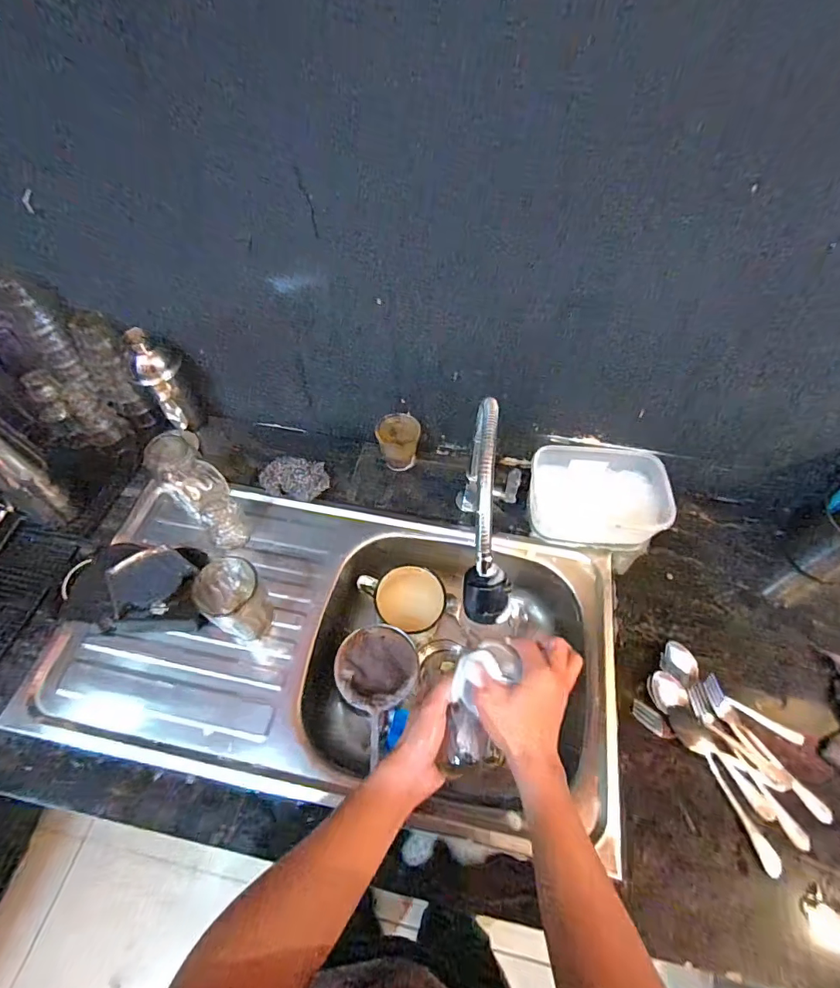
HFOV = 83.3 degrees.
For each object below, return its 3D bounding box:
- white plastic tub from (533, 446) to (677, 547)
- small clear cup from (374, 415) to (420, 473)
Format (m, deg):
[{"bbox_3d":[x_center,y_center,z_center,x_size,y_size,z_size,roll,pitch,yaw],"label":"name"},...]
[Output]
[{"bbox_3d":[0.271,0.005,0.738,0.198,0.083,0.144,6,57,4],"label":"white plastic tub"},{"bbox_3d":[-0.033,-0.087,0.789,0.071,0.065,0.069,0,56,-1],"label":"small clear cup"}]

